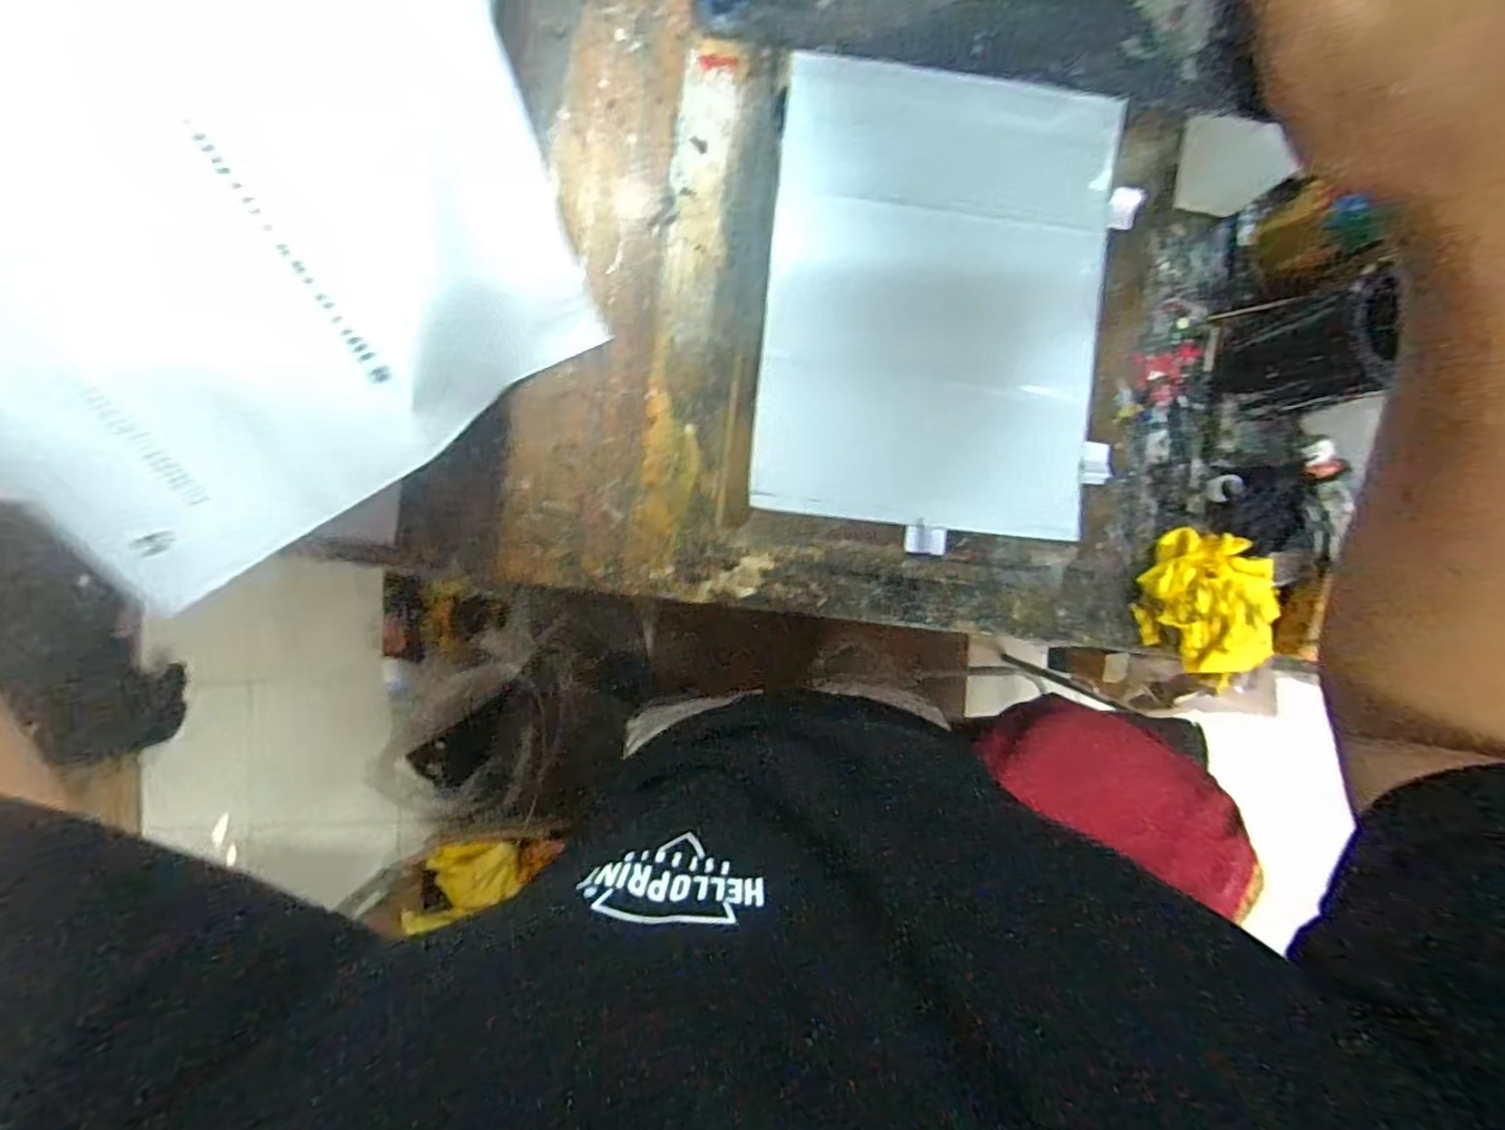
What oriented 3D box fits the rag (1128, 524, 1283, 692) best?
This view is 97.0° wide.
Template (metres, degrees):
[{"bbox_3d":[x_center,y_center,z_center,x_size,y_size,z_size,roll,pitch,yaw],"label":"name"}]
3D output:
[{"bbox_3d":[0.449,0.044,0.664,0.137,0.059,0.152,7,91,-4],"label":"rag"}]

